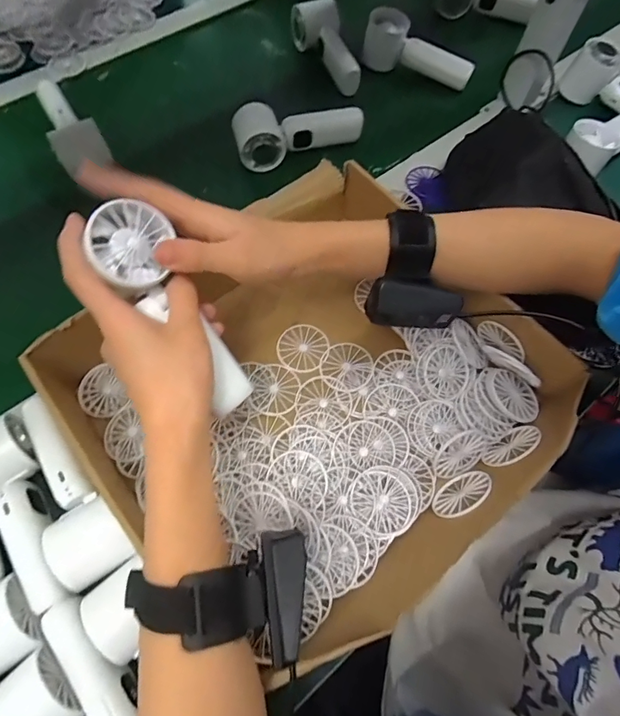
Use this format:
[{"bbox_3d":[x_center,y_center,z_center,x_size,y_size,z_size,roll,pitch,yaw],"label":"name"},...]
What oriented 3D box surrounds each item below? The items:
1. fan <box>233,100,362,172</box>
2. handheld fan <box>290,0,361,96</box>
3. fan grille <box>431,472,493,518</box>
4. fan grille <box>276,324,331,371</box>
[{"bbox_3d":[-0.017,-0.279,0.536,0.156,0.060,0.060,-20,68,-10],"label":"fan"},{"bbox_3d":[0.030,-0.429,0.599,0.051,0.063,0.152,-26,77,-14],"label":"handheld fan"},{"bbox_3d":[0.121,0.109,0.344,0.049,0.044,0.004,-38,96,-15],"label":"fan grille"},{"bbox_3d":[-0.008,-0.011,0.422,0.047,0.006,0.049,1,66,-2],"label":"fan grille"}]

